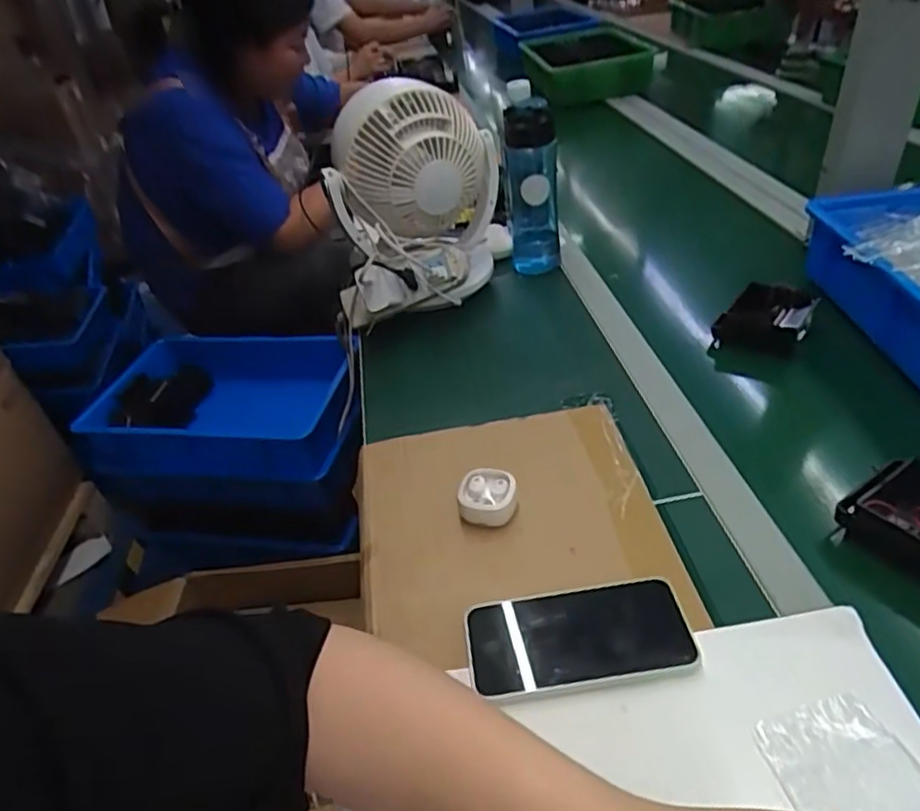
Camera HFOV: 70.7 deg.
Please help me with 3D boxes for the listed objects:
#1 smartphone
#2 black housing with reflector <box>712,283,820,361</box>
[{"bbox_3d":[0.083,0.163,0.460,0.154,0.010,0.076,-10,38,-1],"label":"smartphone"},{"bbox_3d":[0.351,-0.097,0.749,0.087,0.047,0.094,20,46,32],"label":"black housing with reflector"}]

